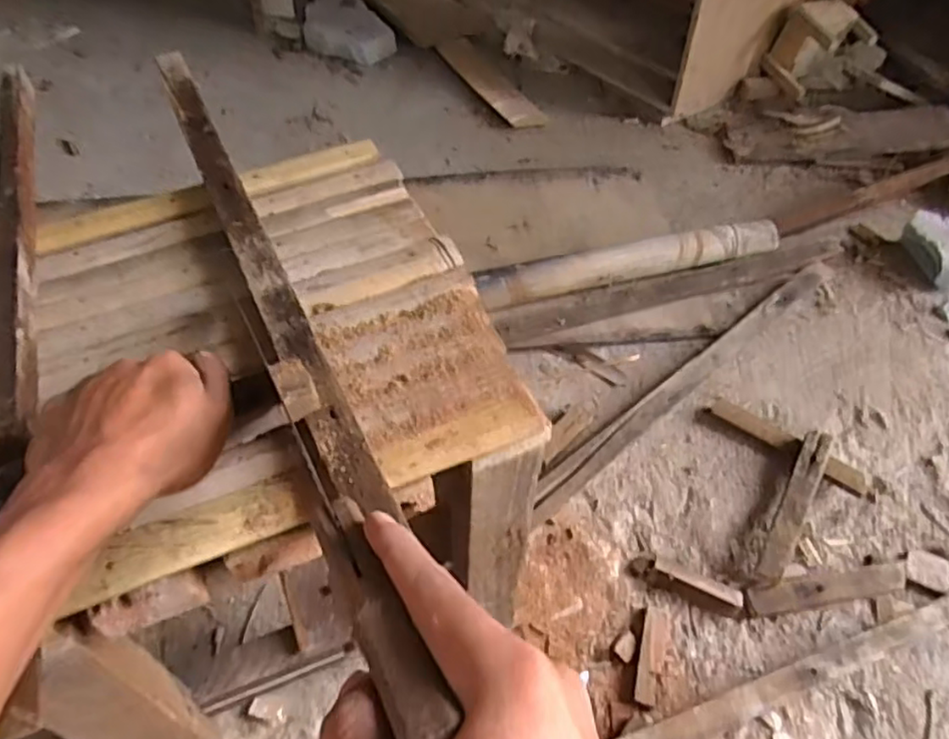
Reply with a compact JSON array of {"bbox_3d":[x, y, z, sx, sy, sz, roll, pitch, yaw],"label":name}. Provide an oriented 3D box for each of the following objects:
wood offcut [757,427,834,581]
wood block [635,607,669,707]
[{"bbox_3d":[0.410,0.174,0.851,0.038,0.044,0.204,24,70,18],"label":"wood offcut"},{"bbox_3d":[0.204,0.324,0.762,0.028,0.011,0.110,14,53,11],"label":"wood block"}]

